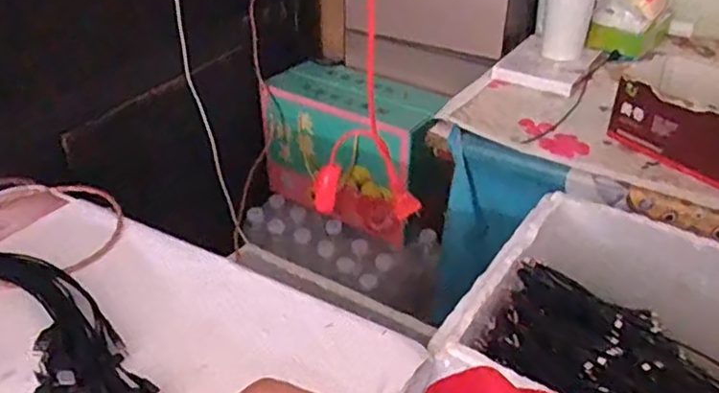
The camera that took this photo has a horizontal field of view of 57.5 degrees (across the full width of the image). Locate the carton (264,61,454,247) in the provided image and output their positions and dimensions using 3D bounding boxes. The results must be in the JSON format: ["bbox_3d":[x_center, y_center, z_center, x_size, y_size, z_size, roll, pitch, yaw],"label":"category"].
[{"bbox_3d":[-0.002,-0.090,1.241,0.337,0.240,0.149,22,39,27],"label":"carton"}]

